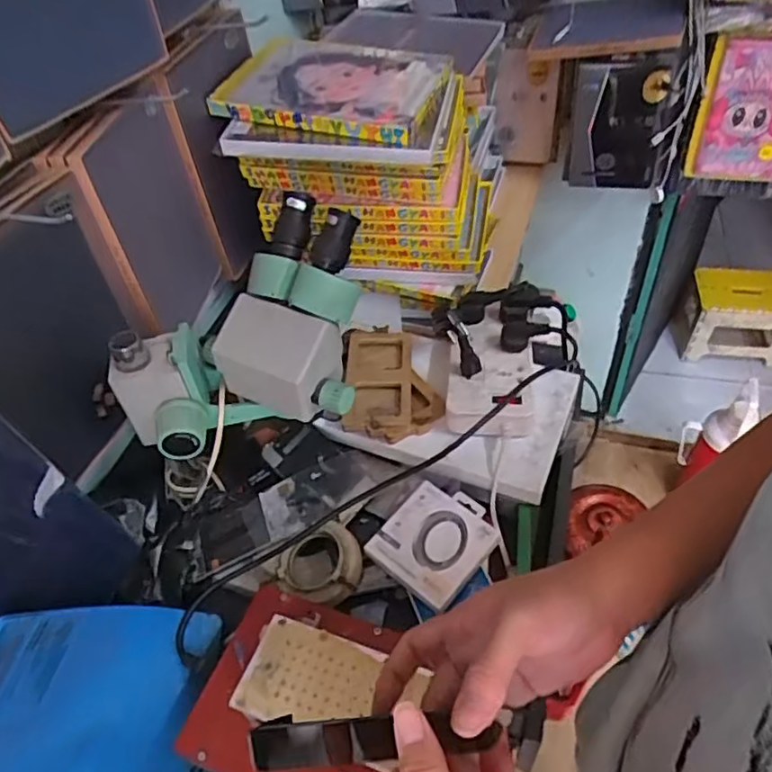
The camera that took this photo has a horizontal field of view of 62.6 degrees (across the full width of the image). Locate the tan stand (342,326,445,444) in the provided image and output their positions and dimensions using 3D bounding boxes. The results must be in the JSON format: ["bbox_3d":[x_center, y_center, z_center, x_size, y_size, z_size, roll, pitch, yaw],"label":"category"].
[{"bbox_3d":[0.010,-0.005,0.797,0.119,0.034,0.163,-2,46,4],"label":"tan stand"}]

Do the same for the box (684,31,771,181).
[{"bbox_3d":[0.596,-0.449,1.043,0.156,0.224,0.036,9,48,15],"label":"box"}]

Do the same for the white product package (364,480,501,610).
[{"bbox_3d":[0.054,0.160,0.681,0.106,0.016,0.123,33,58,32],"label":"white product package"}]

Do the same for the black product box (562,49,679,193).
[{"bbox_3d":[0.386,-0.439,1.062,0.164,0.215,0.053,14,50,19],"label":"black product box"}]

